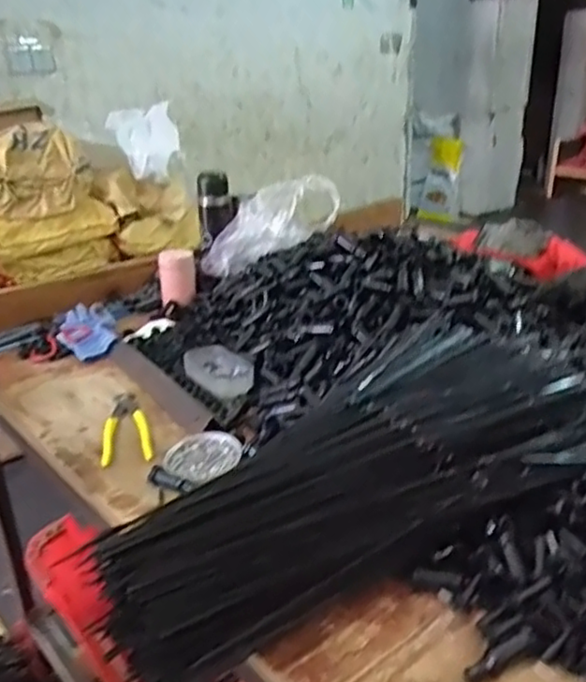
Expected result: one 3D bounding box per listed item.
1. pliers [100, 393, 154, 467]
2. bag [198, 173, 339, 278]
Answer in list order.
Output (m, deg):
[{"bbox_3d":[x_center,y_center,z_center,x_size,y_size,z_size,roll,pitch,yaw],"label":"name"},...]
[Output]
[{"bbox_3d":[-0.222,0.111,0.877,0.062,0.016,0.153,-11,24,-13],"label":"pliers"},{"bbox_3d":[-0.051,-0.213,1.250,0.289,0.110,0.061,-31,20,13],"label":"bag"}]

